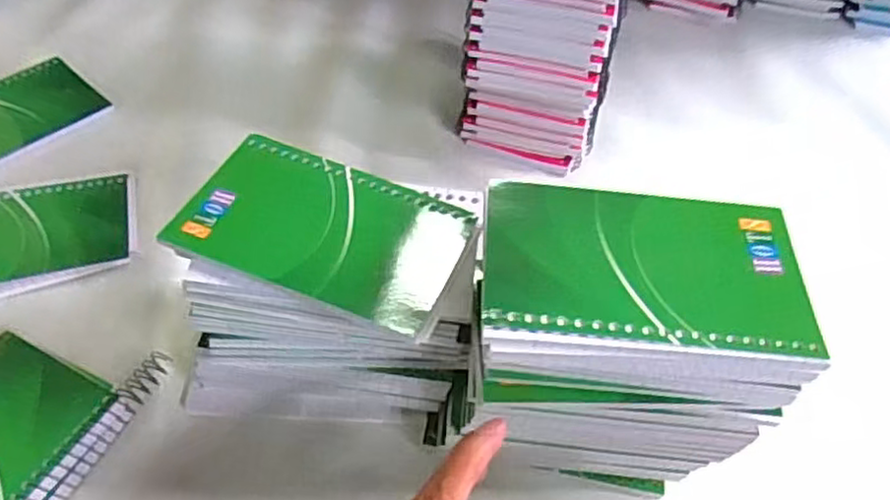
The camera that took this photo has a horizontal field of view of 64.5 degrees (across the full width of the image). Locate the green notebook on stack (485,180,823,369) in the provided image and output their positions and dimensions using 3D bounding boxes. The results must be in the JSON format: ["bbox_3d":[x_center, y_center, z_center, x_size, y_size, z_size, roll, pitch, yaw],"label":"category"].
[{"bbox_3d":[0.081,0.007,0.288,0.128,0.005,0.082,4,50,-2],"label":"green notebook on stack"}]

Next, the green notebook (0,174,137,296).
[{"bbox_3d":[-0.265,-0.009,0.440,0.133,0.005,0.087,-11,52,-14],"label":"green notebook"}]

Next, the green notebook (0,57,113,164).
[{"bbox_3d":[-0.317,-0.095,0.505,0.085,0.006,0.128,36,56,23],"label":"green notebook"}]

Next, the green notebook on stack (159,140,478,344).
[{"bbox_3d":[-0.055,-0.010,0.338,0.131,0.008,0.080,19,51,11],"label":"green notebook on stack"}]

